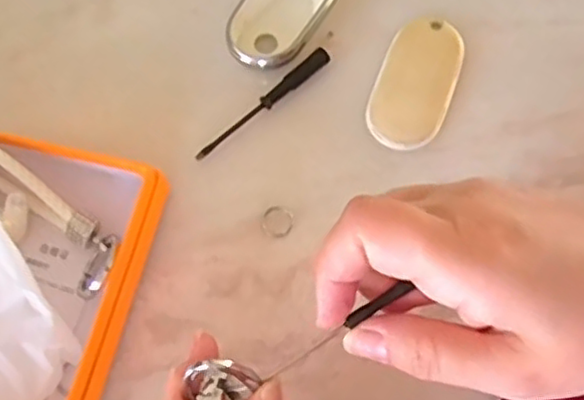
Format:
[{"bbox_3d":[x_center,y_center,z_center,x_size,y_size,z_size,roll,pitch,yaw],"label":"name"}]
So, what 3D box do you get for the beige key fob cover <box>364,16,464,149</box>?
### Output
[{"bbox_3d":[0.065,-0.062,0.348,0.039,0.004,0.077,19,72,9],"label":"beige key fob cover"}]

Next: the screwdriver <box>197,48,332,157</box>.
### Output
[{"bbox_3d":[-0.014,-0.050,0.346,0.087,0.006,0.009,-41,74,-12],"label":"screwdriver"}]

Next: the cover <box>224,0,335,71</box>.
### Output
[{"bbox_3d":[-0.005,-0.107,0.362,0.044,0.013,0.080,29,74,12],"label":"cover"}]

